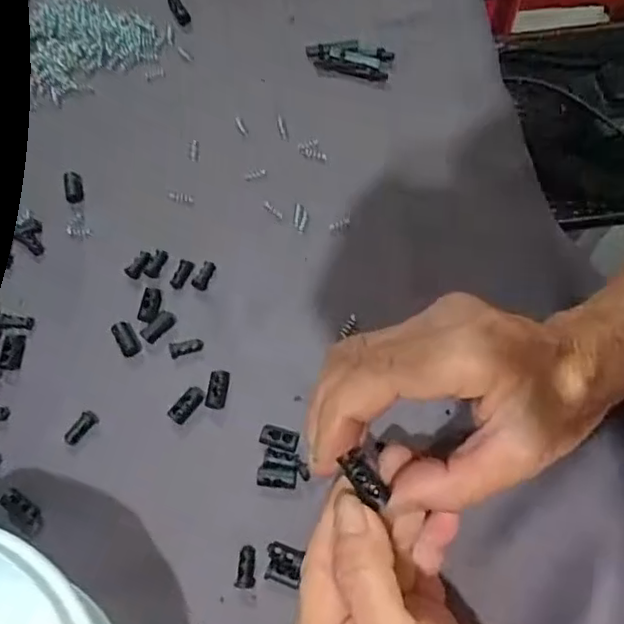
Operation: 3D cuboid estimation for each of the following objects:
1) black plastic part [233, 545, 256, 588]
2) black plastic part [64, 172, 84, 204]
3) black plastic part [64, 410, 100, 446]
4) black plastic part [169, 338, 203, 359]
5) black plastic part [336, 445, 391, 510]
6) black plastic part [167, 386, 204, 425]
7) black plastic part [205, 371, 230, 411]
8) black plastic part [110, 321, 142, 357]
[{"bbox_3d":[-0.030,0.115,0.281,0.008,0.004,0.018,1,63,5],"label":"black plastic part"},{"bbox_3d":[-0.143,-0.076,0.375,0.010,0.005,0.020,-13,64,-5],"label":"black plastic part"},{"bbox_3d":[-0.116,0.058,0.312,0.008,0.009,0.019,41,71,19],"label":"black plastic part"},{"bbox_3d":[-0.067,0.019,0.331,0.017,0.004,0.008,-15,64,-6],"label":"black plastic part"},{"bbox_3d":[0.020,0.063,0.239,0.011,0.008,0.023,-31,67,-13],"label":"black plastic part"},{"bbox_3d":[-0.063,0.047,0.314,0.009,0.009,0.020,33,70,19],"label":"black plastic part"},{"bbox_3d":[-0.048,0.039,0.319,0.010,0.008,0.020,5,63,7],"label":"black plastic part"},{"bbox_3d":[-0.099,0.013,0.331,0.010,0.007,0.020,-28,65,-10],"label":"black plastic part"}]

